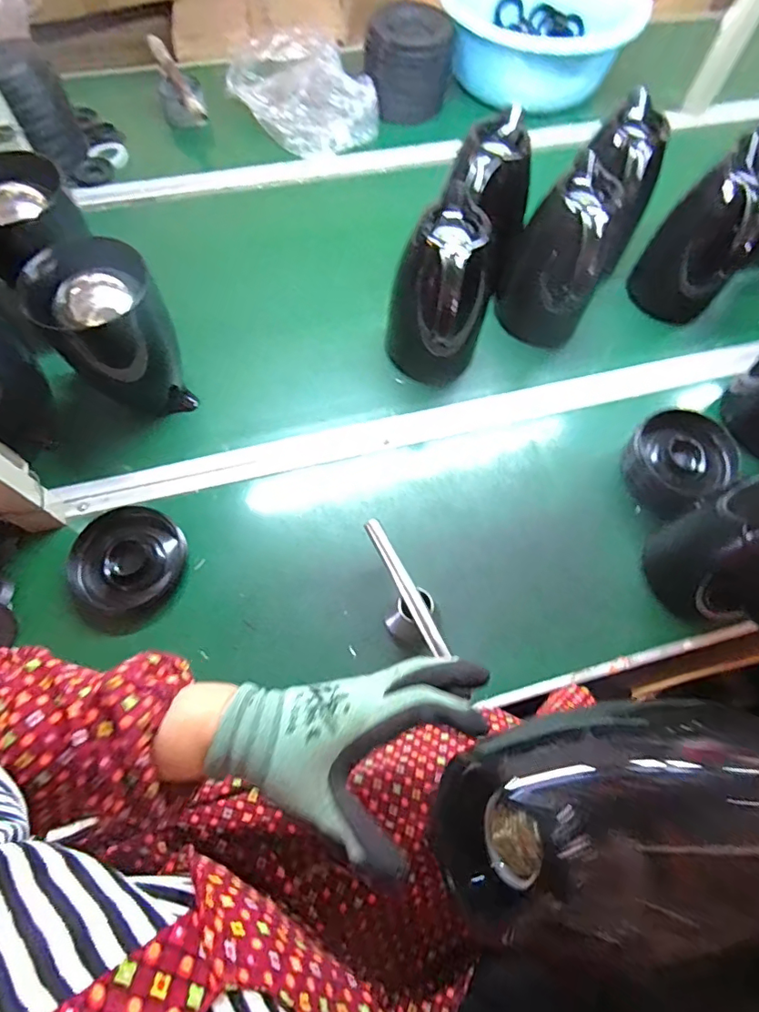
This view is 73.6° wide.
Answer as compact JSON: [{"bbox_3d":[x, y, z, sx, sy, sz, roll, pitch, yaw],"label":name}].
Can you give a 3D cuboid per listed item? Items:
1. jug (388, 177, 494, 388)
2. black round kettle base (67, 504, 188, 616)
[{"bbox_3d":[0.078,-0.258,0.644,0.106,0.201,0.126,-27,70,-14],"label":"jug"},{"bbox_3d":[-0.285,0.062,0.579,0.113,0.031,0.118,1,66,-2],"label":"black round kettle base"}]

